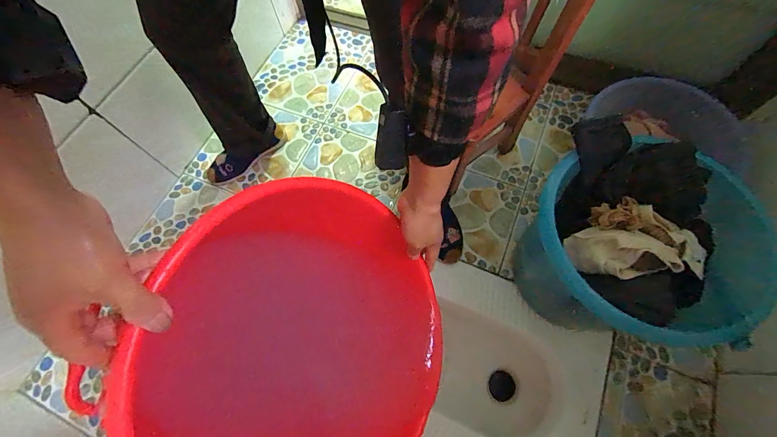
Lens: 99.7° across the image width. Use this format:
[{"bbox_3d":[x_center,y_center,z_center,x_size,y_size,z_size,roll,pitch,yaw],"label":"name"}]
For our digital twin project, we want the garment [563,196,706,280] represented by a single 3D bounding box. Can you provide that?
[{"bbox_3d":[0.394,0.031,0.518,0.191,0.064,0.127,-7,67,0],"label":"garment"}]

